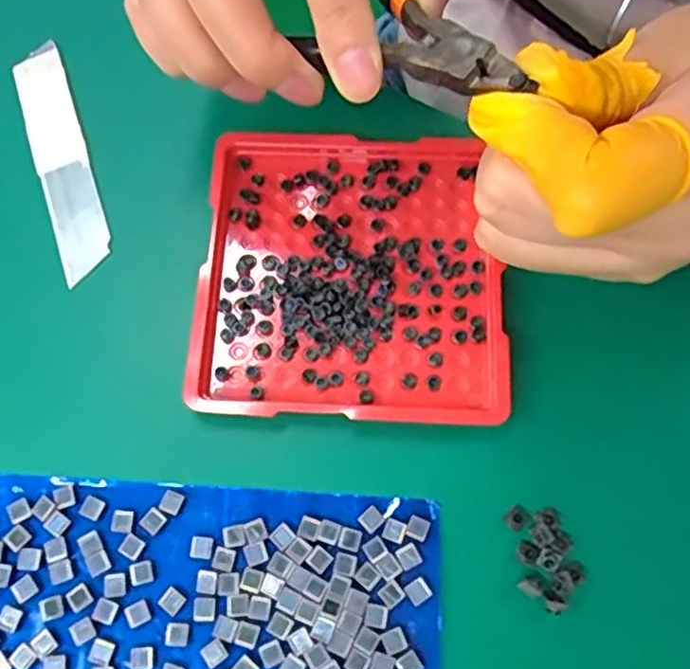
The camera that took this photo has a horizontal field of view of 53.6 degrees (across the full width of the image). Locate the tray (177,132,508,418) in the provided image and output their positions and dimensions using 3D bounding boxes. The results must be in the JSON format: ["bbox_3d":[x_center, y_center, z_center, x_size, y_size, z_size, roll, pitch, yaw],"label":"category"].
[{"bbox_3d":[0.002,-0.022,0.228,0.098,0.009,0.100,2,70,2],"label":"tray"}]

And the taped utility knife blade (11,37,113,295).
[{"bbox_3d":[-0.103,-0.064,0.249,0.018,0.004,0.098,-17,71,-10],"label":"taped utility knife blade"}]

